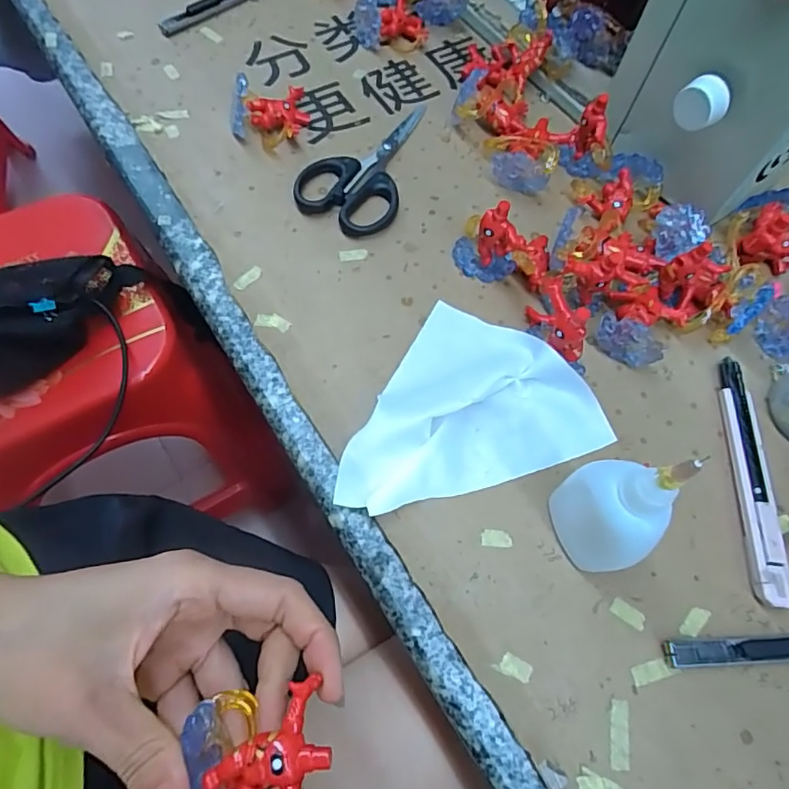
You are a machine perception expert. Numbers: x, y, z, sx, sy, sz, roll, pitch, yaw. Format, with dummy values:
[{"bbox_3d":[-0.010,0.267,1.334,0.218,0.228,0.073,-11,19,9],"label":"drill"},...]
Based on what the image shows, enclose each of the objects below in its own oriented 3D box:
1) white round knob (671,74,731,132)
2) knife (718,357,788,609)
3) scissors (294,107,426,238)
[{"bbox_3d":[0.170,-0.161,0.294,0.013,0.024,0.026,-41,74,-19],"label":"white round knob"},{"bbox_3d":[0.186,0.039,0.275,0.016,0.009,0.130,6,67,3],"label":"knife"},{"bbox_3d":[-0.022,-0.156,0.354,0.063,0.011,0.119,14,68,6],"label":"scissors"}]

